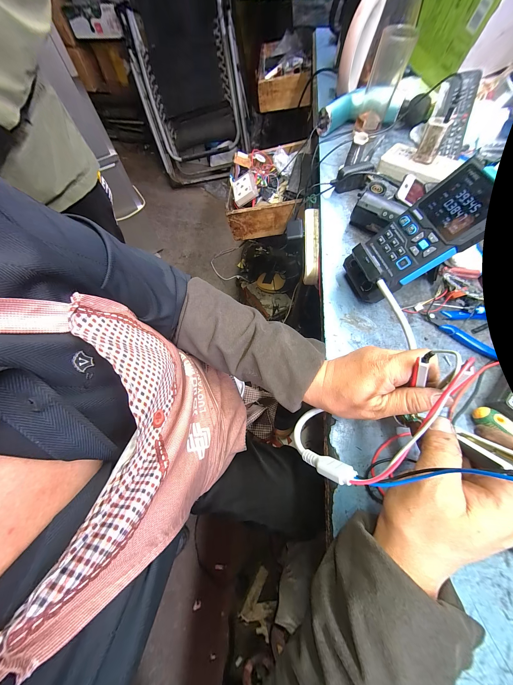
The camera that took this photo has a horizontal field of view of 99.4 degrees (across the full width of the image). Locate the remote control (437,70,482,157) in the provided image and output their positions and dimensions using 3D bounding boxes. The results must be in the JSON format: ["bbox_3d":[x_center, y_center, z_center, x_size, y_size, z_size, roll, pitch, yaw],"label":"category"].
[{"bbox_3d":[0.421,-0.475,0.456,0.059,0.031,0.162,11,96,4],"label":"remote control"}]

